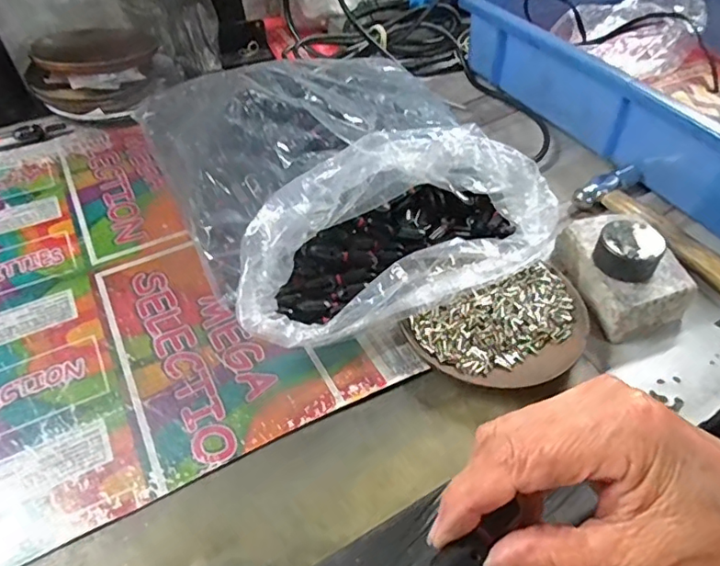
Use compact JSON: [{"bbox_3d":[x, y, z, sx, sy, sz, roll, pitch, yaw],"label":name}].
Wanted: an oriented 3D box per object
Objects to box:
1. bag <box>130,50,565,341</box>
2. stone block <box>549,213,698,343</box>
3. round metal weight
[{"bbox_3d":[-0.015,-0.088,0.410,0.233,0.077,0.272,-17,49,-15],"label":"bag"},{"bbox_3d":[0.174,-0.008,0.368,0.057,0.035,0.083,-10,48,-10],"label":"stone block"},{"bbox_3d":[0.171,-0.020,0.349,0.038,0.024,0.034,27,53,23],"label":"round metal weight"}]

